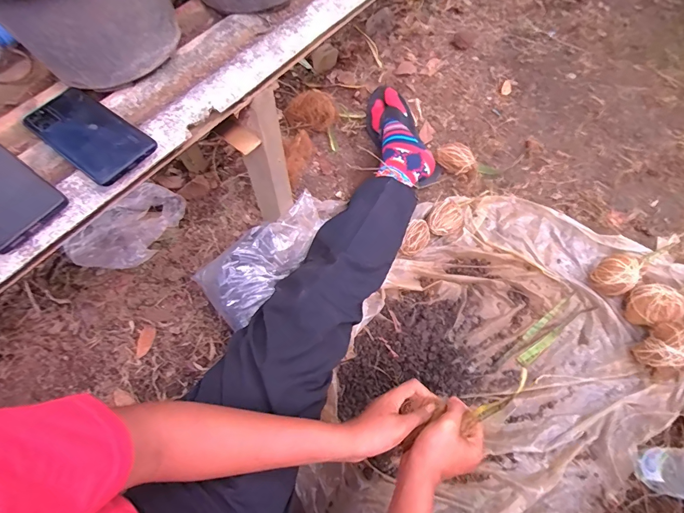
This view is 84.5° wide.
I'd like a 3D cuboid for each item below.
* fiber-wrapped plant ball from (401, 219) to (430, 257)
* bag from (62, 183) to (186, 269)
[{"bbox_3d":[0.164,-0.036,0.831,0.051,0.047,0.072,20,66,13],"label":"fiber-wrapped plant ball"},{"bbox_3d":[-0.487,-0.082,0.862,0.124,0.133,0.247,12,65,9],"label":"bag"}]

